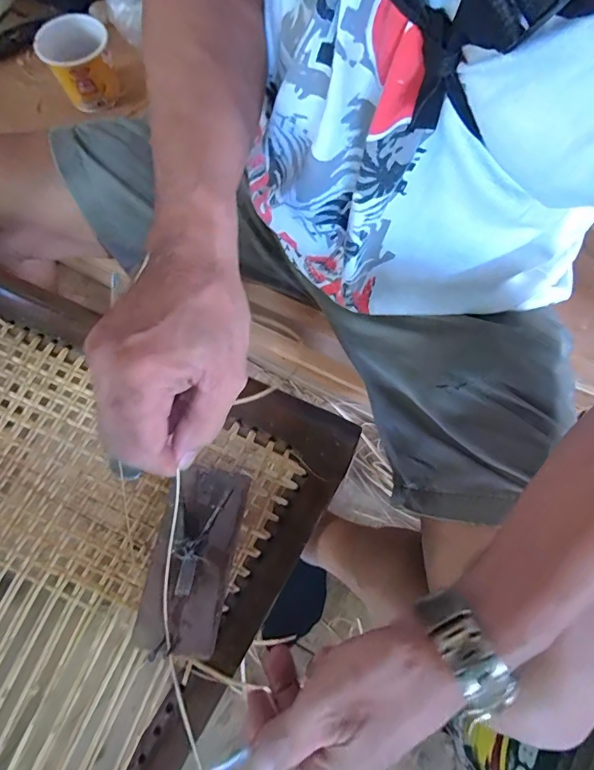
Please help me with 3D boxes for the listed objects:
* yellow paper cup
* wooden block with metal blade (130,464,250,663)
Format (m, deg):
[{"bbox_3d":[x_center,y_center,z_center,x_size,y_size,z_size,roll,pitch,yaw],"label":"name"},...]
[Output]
[{"bbox_3d":[-0.298,-0.446,0.605,0.087,0.079,0.080,0,75,1],"label":"yellow paper cup"},{"bbox_3d":[-0.080,0.127,0.324,0.067,0.034,0.125,10,75,4],"label":"wooden block with metal blade"}]

